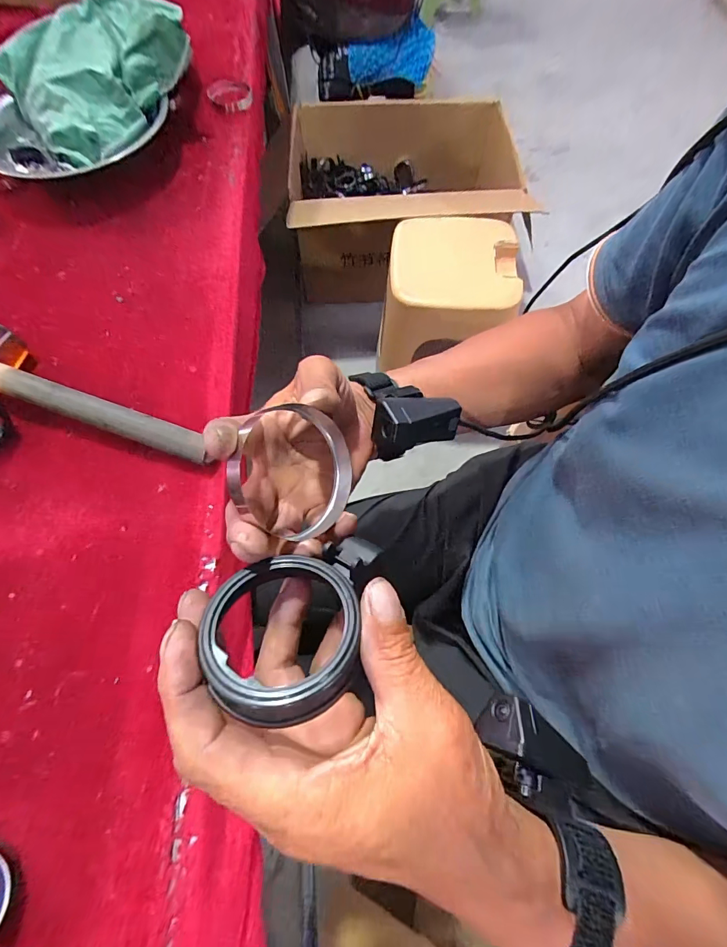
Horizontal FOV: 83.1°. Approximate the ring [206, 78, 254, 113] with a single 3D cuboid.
[{"bbox_3d":[-0.211,-0.600,0.654,0.069,0.021,0.066,0,67,0],"label":"ring"}]

